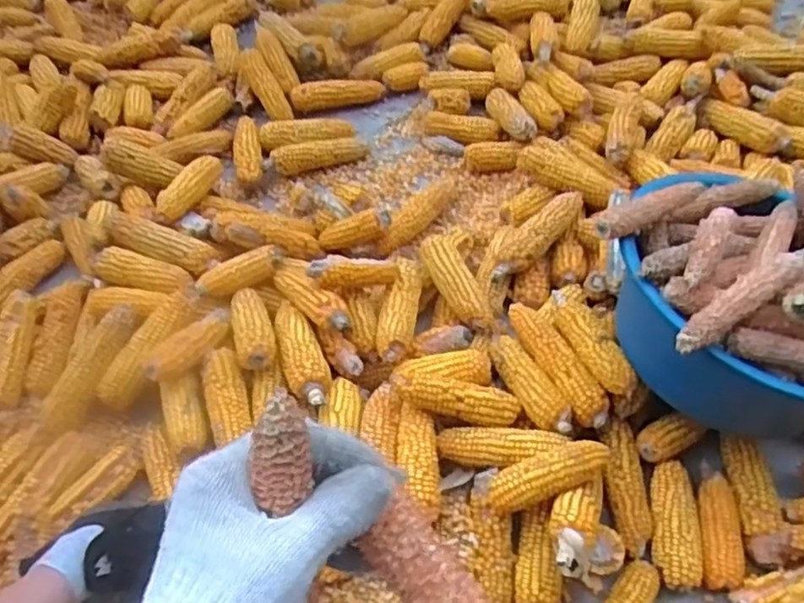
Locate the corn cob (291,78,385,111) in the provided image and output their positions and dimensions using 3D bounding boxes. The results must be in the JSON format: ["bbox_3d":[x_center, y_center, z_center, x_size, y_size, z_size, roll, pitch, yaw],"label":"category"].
[{"bbox_3d":[-0.119,-0.385,1.220,0.172,0.043,0.038,-13,55,-6],"label":"corn cob"}]

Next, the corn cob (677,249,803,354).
[{"bbox_3d":[0.329,-0.003,0.624,0.191,0.032,0.031,-30,58,-17],"label":"corn cob"}]

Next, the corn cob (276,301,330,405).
[{"bbox_3d":[-0.128,0.058,0.815,0.051,0.044,0.171,-20,56,-11],"label":"corn cob"}]

